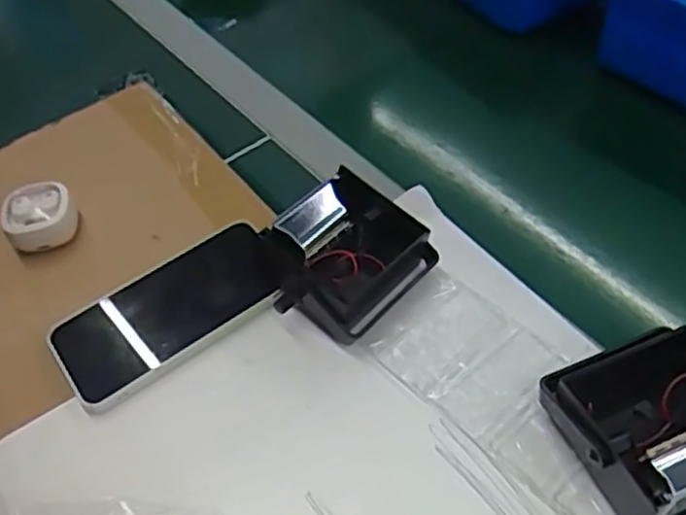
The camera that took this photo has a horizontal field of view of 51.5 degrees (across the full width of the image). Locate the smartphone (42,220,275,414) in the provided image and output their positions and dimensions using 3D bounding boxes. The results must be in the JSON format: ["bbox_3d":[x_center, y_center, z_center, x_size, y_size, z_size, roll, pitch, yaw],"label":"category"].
[{"bbox_3d":[-0.113,0.033,0.461,0.144,0.012,0.081,-28,55,-16],"label":"smartphone"}]

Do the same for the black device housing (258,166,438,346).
[{"bbox_3d":[0.001,0.001,0.460,0.079,0.049,0.093,31,59,26],"label":"black device housing"}]

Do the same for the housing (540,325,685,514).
[{"bbox_3d":[0.170,0.088,0.382,0.099,0.045,0.086,-20,53,-12],"label":"housing"}]

